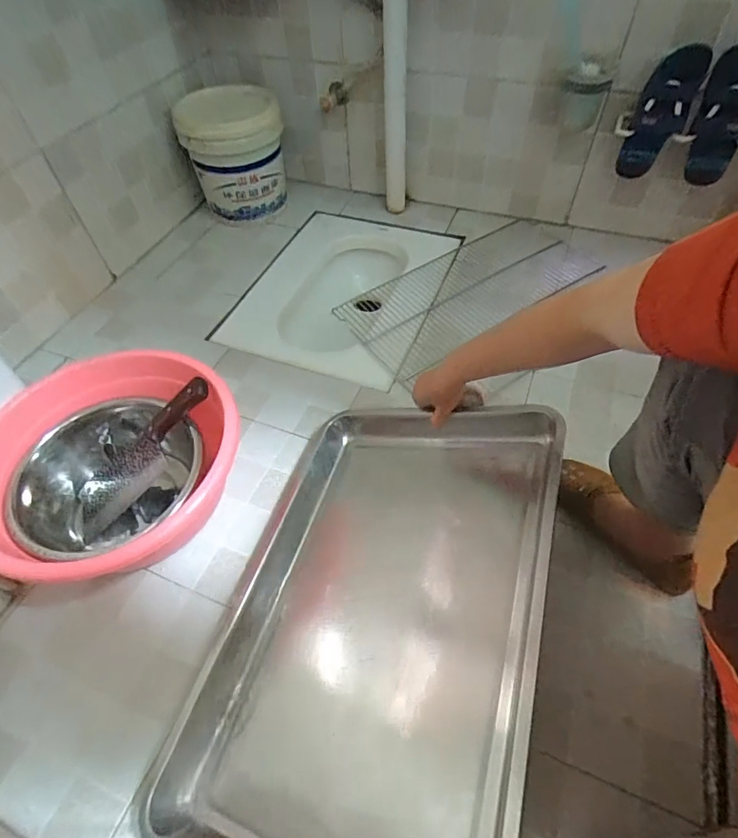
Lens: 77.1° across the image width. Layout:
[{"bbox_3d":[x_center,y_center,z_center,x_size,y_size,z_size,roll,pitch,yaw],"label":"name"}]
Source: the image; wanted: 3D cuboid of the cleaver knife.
[{"bbox_3d":[-0.353,0.055,0.716,0.291,0.032,0.087,-49,59,6],"label":"cleaver knife"}]

